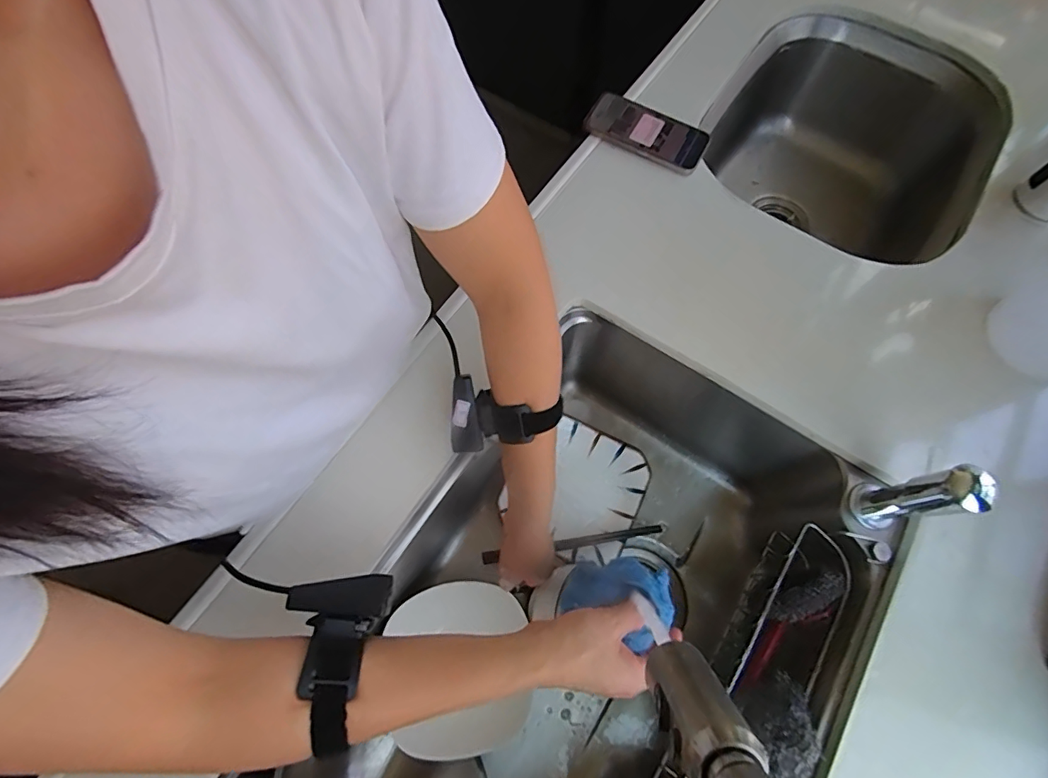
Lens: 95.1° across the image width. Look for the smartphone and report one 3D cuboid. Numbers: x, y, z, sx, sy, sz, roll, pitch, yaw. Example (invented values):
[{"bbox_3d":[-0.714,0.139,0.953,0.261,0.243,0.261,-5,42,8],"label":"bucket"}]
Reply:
[{"bbox_3d":[0.164,-0.343,0.640,0.159,0.012,0.069,29,82,8],"label":"smartphone"}]

